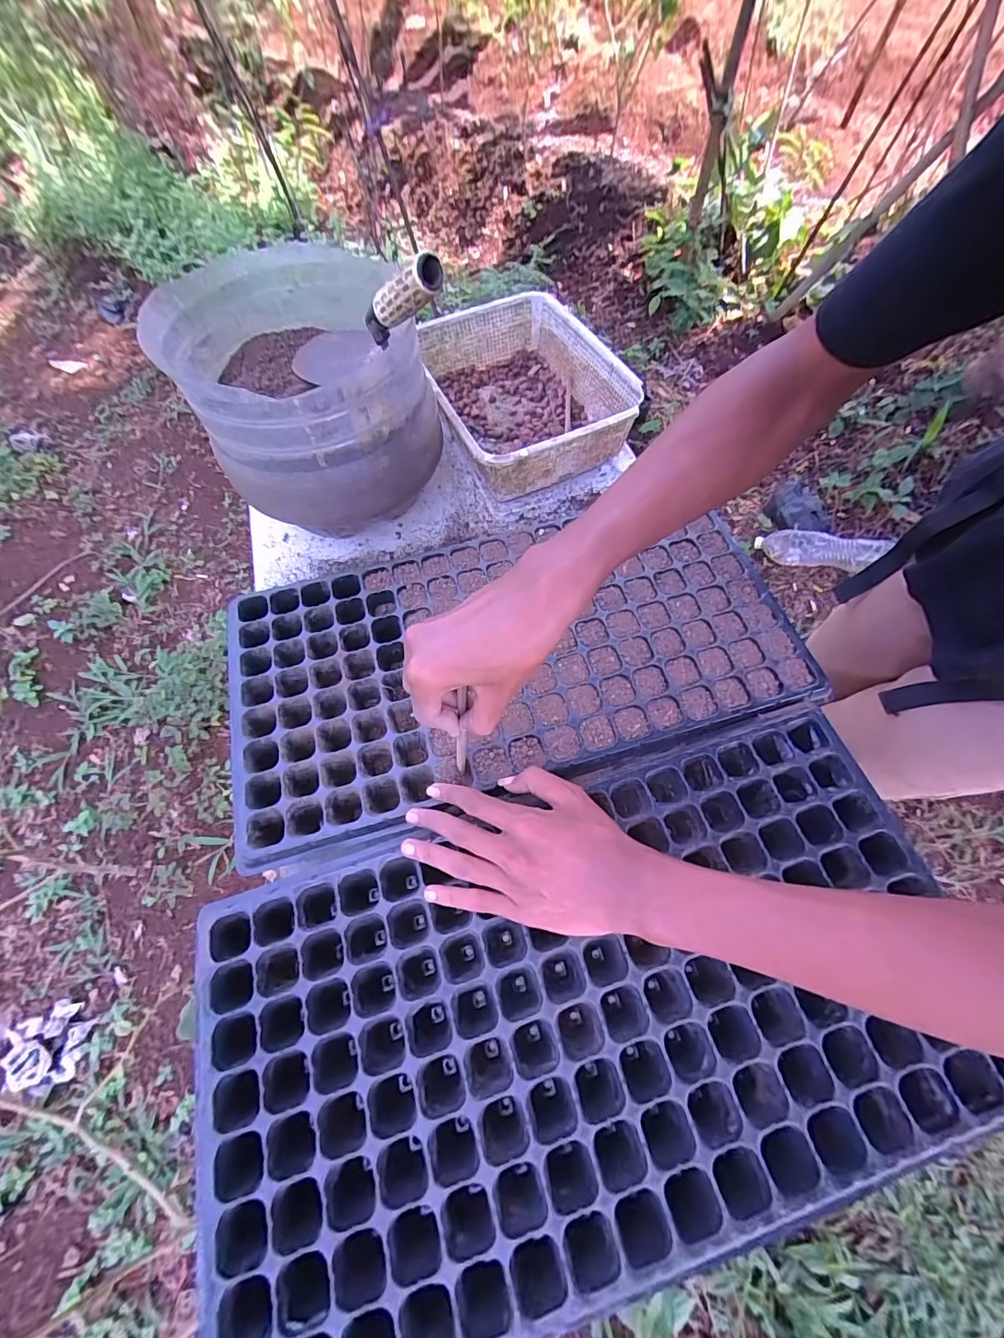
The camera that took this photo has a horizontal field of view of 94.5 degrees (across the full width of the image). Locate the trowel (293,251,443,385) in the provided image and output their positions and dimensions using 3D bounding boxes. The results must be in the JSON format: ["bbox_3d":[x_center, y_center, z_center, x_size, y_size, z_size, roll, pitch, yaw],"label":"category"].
[{"bbox_3d":[-0.139,-0.337,0.454,0.077,0.048,0.237,-47,35,-21],"label":"trowel"}]

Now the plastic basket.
[{"bbox_3d":[0.017,-0.352,0.596,0.213,0.085,0.280,-25,67,-8],"label":"plastic basket"}]

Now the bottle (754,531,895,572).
[{"bbox_3d":[0.859,-0.326,1.254,0.306,0.067,0.082,11,62,19],"label":"bottle"}]

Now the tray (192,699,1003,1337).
[{"bbox_3d":[0.056,0.221,0.329,0.510,0.060,0.275,-16,64,-9],"label":"tray"}]

